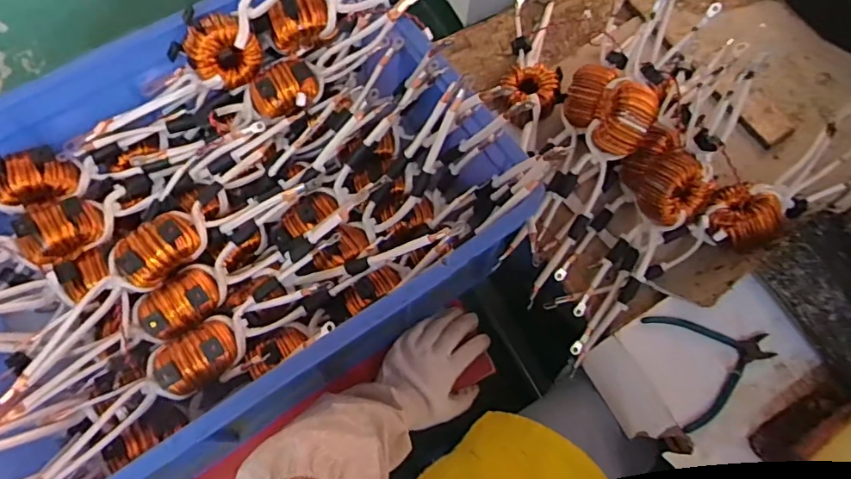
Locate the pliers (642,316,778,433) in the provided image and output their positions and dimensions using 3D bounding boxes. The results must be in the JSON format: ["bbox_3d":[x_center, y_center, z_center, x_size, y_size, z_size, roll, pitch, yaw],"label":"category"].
[{"bbox_3d":[0.323,0.134,0.595,0.121,0.015,0.124,-10,70,-6],"label":"pliers"}]

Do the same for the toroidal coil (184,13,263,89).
[{"bbox_3d":[-0.232,-0.217,0.623,0.070,0.080,0.029,-50,45,14],"label":"toroidal coil"}]

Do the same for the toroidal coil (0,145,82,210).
[{"bbox_3d":[-0.430,-0.067,0.588,0.080,0.052,0.049,-25,72,-11],"label":"toroidal coil"}]

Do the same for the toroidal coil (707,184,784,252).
[{"bbox_3d":[0.366,-0.024,0.627,0.072,0.055,0.078,-34,74,-14],"label":"toroidal coil"}]

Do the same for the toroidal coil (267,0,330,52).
[{"bbox_3d":[-0.150,-0.265,0.649,0.075,0.062,0.042,-24,72,-11],"label":"toroidal coil"}]

